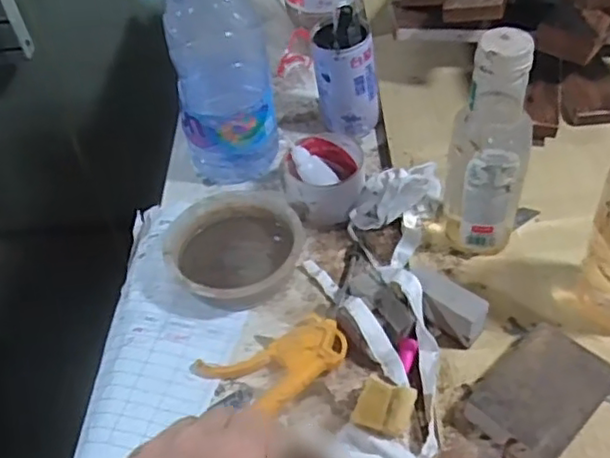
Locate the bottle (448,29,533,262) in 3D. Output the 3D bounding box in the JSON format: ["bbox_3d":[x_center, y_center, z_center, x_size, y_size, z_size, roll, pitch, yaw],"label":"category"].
[{"bbox_3d":[0.152,-0.060,0.535,0.062,0.204,0.049,7,49,11],"label":"bottle"}]

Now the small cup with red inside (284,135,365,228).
[{"bbox_3d":[0.021,-0.051,0.665,0.082,0.047,0.088,-3,47,3],"label":"small cup with red inside"}]

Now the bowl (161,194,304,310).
[{"bbox_3d":[-0.067,0.021,0.618,0.122,0.041,0.122,-3,47,3],"label":"bowl"}]

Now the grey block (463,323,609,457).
[{"bbox_3d":[0.174,0.125,0.484,0.105,0.030,0.071,-38,55,-26],"label":"grey block"}]

